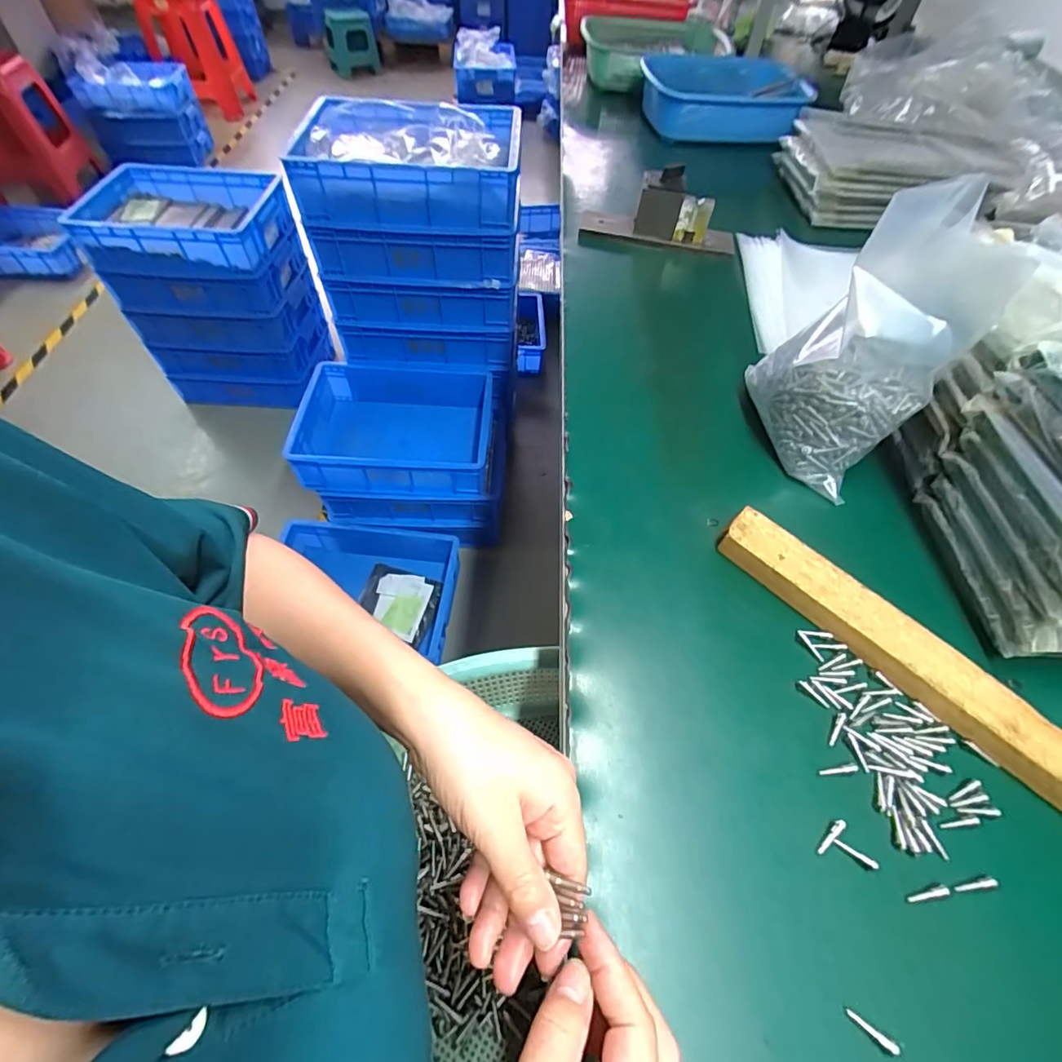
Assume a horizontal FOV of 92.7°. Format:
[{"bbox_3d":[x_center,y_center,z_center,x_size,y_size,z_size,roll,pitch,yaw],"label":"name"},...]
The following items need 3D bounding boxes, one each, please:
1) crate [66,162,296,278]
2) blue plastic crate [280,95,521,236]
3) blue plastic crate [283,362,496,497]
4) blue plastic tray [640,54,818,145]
[{"bbox_3d":[-0.846,-0.755,1.237,0.455,0.120,0.309,-1,56,-2],"label":"crate"},{"bbox_3d":[-0.229,-0.725,0.999,0.400,0.126,0.312,2,56,0],"label":"blue plastic crate"},{"bbox_3d":[-0.297,-0.231,1.161,0.400,0.130,0.303,2,56,0],"label":"blue plastic crate"},{"bbox_3d":[0.340,-0.779,0.916,0.293,0.084,0.175,17,57,10],"label":"blue plastic tray"}]

